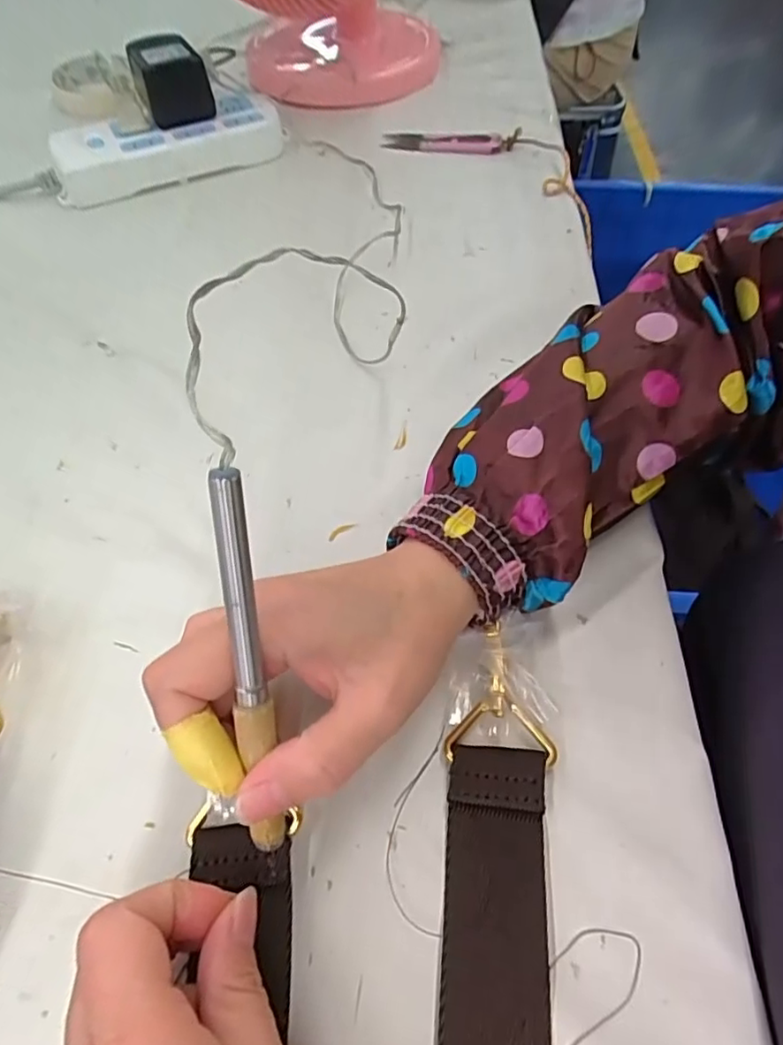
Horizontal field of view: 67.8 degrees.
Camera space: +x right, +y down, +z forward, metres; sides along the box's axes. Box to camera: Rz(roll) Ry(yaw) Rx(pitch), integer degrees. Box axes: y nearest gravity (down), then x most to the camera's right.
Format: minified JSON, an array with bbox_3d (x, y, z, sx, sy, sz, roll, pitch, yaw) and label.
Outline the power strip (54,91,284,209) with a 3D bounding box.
[{"bbox_3d":[-0.184,-0.316,0.486,0.186,0.032,0.059,-22,59,-14],"label":"power strip"}]

